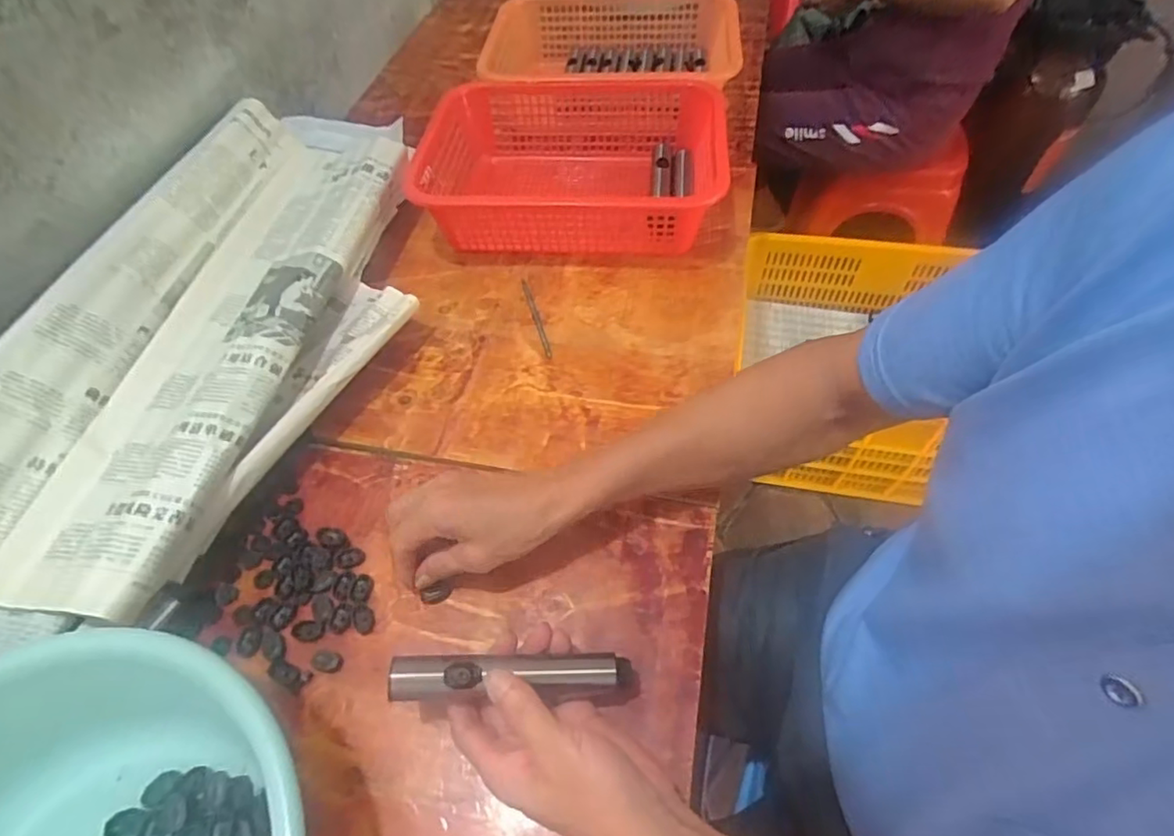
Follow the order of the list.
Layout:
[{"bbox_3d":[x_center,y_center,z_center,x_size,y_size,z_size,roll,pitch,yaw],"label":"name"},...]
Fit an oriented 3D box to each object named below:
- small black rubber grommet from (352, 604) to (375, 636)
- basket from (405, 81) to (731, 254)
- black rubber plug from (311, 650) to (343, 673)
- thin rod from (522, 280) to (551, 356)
[{"bbox_3d":[-0.167,0.150,0.431,0.016,0.004,0.023,-21,55,-10],"label":"small black rubber grommet"},{"bbox_3d":[-0.025,-0.282,0.673,0.332,0.114,0.225,0,54,5],"label":"basket"},{"bbox_3d":[-0.187,0.175,0.414,0.022,0.004,0.014,9,55,11],"label":"black rubber plug"},{"bbox_3d":[-0.053,-0.105,0.597,0.006,0.010,0.110,-16,54,-7],"label":"thin rod"}]

